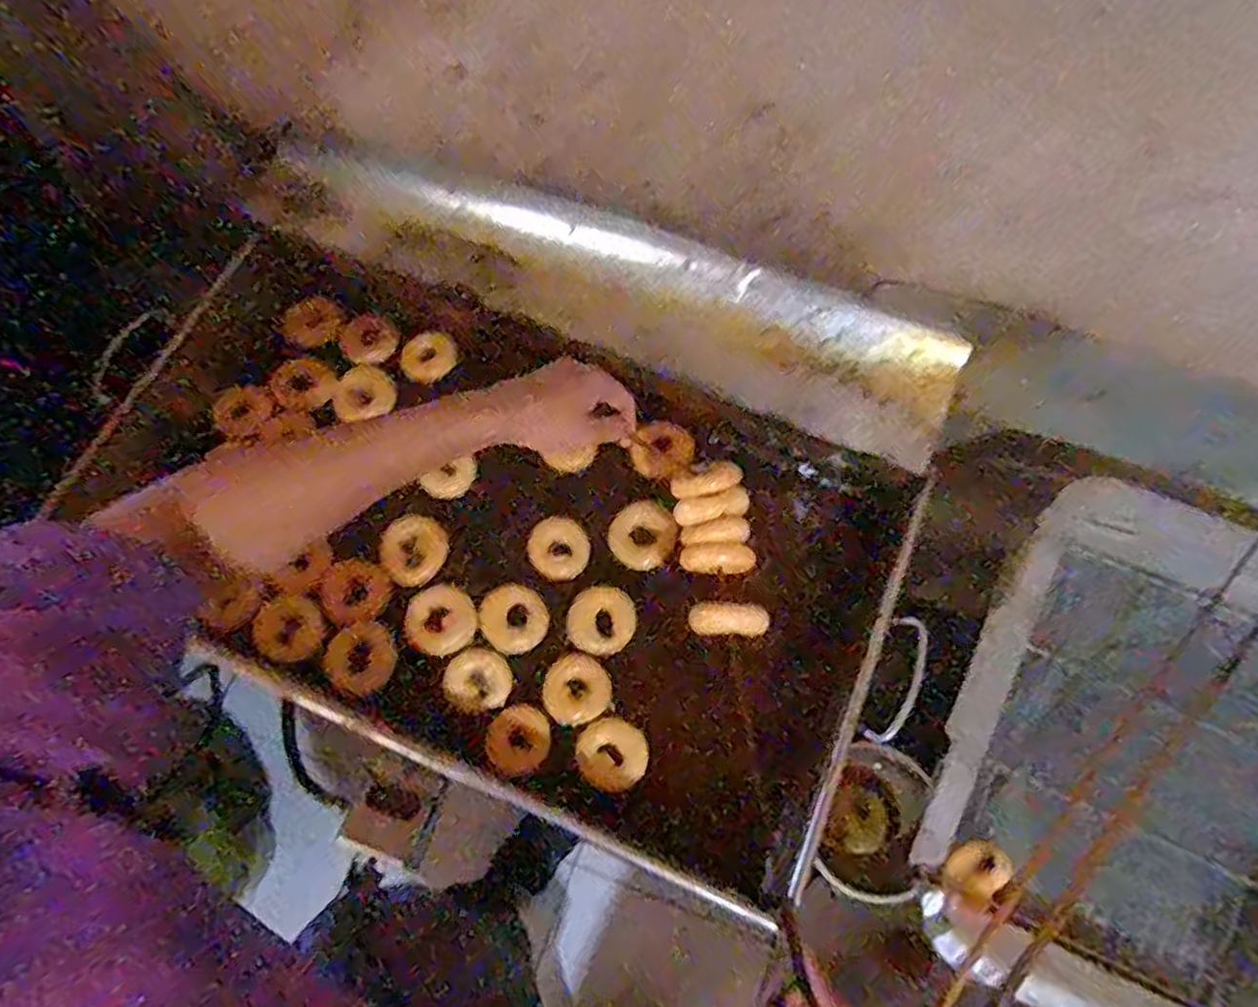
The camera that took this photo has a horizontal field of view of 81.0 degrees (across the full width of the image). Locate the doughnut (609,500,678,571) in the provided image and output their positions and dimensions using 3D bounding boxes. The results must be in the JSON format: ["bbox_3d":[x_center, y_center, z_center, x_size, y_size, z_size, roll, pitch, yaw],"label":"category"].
[{"bbox_3d":[0.017,0.037,0.865,0.074,0.022,0.078,0,70,-1],"label":"doughnut"}]

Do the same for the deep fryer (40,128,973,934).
[{"bbox_3d":[-0.113,-0.026,0.799,0.806,0.223,0.578,20,71,7],"label":"deep fryer"}]

